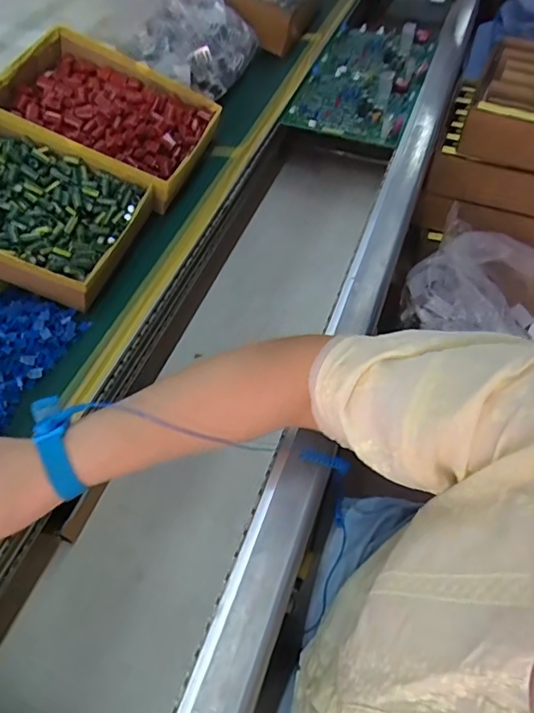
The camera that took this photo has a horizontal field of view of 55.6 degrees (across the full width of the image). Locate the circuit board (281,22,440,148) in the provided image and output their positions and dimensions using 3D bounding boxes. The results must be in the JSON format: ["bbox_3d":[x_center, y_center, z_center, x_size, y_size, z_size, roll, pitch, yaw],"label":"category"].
[{"bbox_3d":[0.179,-0.498,0.892,0.186,0.039,0.401,13,55,13],"label":"circuit board"}]

